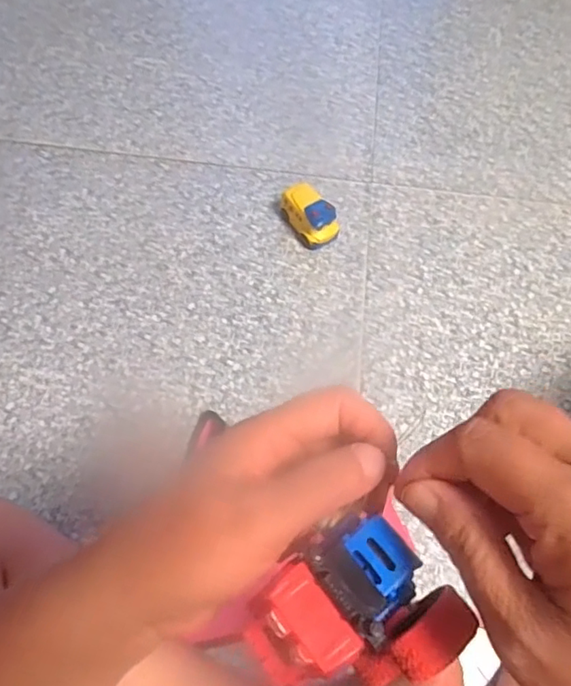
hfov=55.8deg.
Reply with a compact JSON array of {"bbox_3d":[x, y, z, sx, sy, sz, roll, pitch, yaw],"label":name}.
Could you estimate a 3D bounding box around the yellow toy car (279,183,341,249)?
[{"bbox_3d":[0.035,-0.187,0.782,0.051,0.054,0.090,-26,66,-15],"label":"yellow toy car"}]

